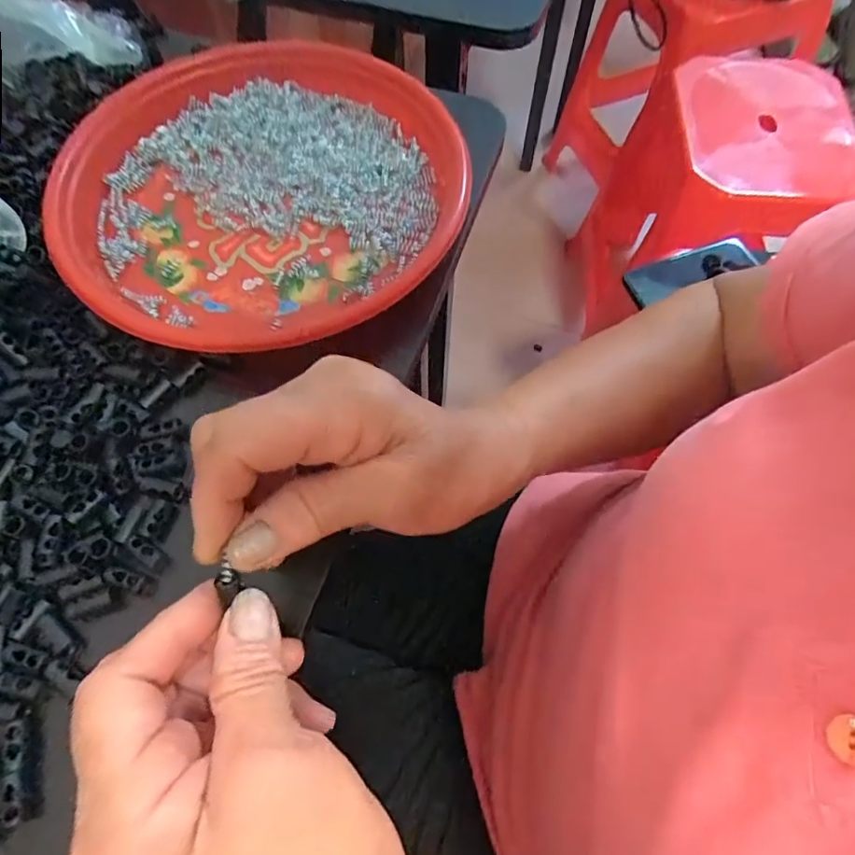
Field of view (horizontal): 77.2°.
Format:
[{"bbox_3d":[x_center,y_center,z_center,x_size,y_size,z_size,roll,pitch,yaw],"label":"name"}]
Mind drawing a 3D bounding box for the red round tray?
[{"bbox_3d":[-0.107,-0.149,0.323,0.238,0.030,0.241,0,66,0],"label":"red round tray"}]

